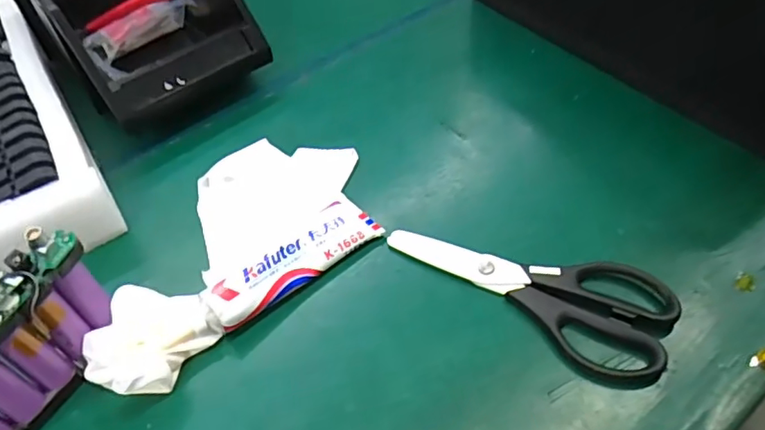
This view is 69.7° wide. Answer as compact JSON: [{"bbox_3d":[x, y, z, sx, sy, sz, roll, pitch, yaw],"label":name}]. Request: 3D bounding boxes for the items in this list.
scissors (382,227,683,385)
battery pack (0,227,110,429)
[{"bbox_3d":[0.098,0.040,0.371,0.187,0.016,0.081,28,56,26],"label":"scissors"},{"bbox_3d":[-0.207,0.075,0.315,0.024,0.089,0.112,15,51,17],"label":"battery pack"}]

